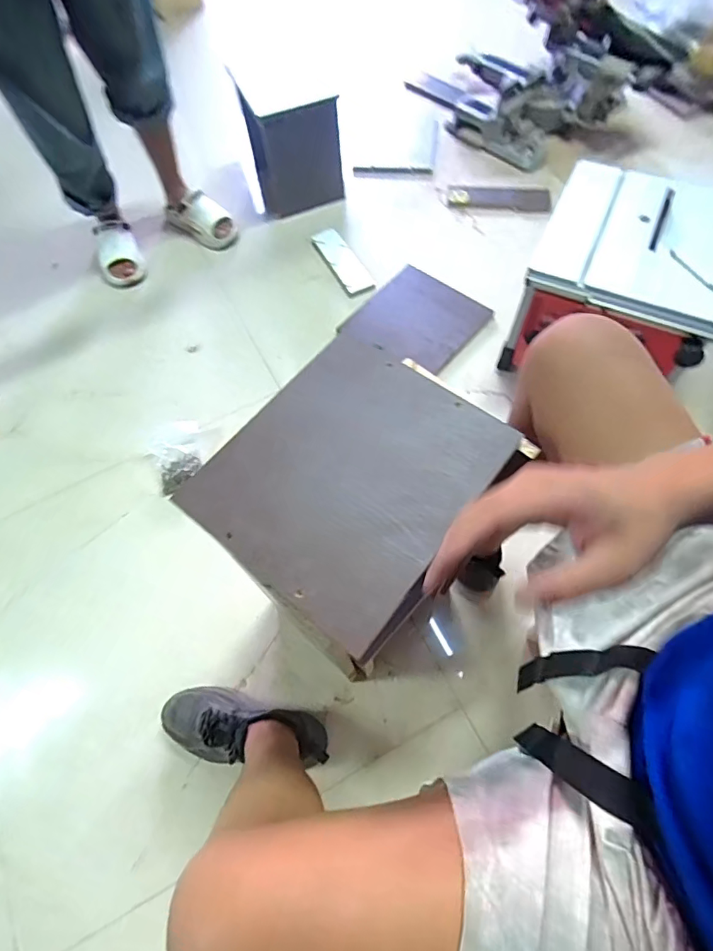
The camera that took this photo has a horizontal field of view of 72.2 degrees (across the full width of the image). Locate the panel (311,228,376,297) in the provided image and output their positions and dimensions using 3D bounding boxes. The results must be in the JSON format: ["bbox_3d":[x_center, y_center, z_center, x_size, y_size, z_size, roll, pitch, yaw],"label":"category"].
[{"bbox_3d":[-0.039,-0.595,1.357,0.080,0.016,0.253,-26,65,-10],"label":"panel"}]

